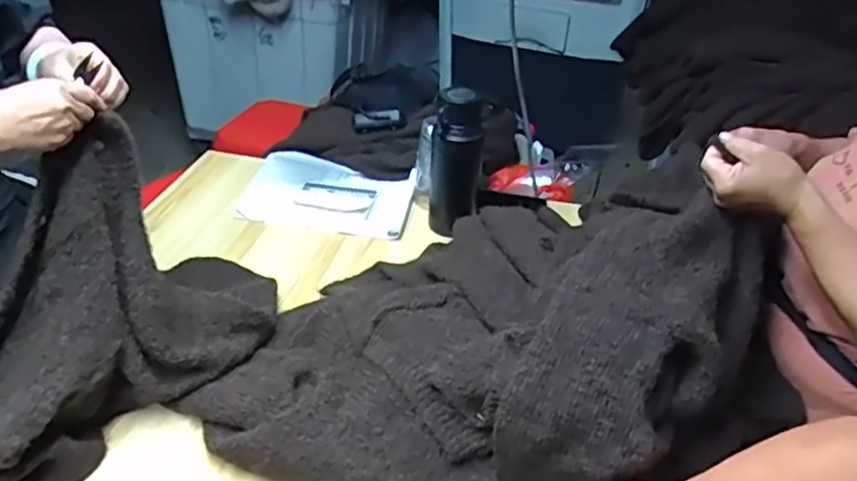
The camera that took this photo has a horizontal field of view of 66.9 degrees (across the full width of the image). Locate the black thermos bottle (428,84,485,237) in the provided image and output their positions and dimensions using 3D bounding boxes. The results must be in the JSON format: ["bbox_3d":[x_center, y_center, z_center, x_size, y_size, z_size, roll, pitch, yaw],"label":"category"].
[{"bbox_3d":[0.044,-0.119,1.077,0.080,0.259,0.078,4,35,1],"label":"black thermos bottle"}]

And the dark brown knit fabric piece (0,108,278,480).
[{"bbox_3d":[-0.368,0.067,0.709,0.193,0.286,0.454,24,39,26],"label":"dark brown knit fabric piece"}]

